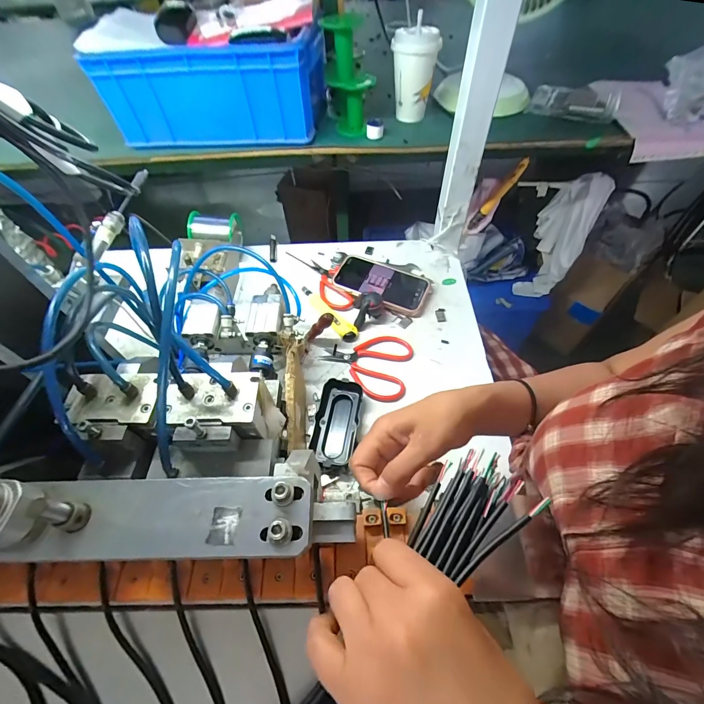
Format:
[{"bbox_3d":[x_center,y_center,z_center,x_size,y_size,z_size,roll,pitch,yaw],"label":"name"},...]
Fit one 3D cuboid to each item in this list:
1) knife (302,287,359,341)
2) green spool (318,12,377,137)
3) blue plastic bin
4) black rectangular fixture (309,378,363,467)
[{"bbox_3d":[-0.039,-0.068,0.545,0.026,0.013,0.139,-32,59,-19],"label":"knife"},{"bbox_3d":[-0.006,-0.457,0.571,0.081,0.149,0.086,-1,55,1],"label":"green spool"},{"bbox_3d":[-0.220,-0.441,0.566,0.341,0.125,0.167,1,55,3],"label":"blue plastic bin"},{"bbox_3d":[-0.019,0.085,0.429,0.050,0.024,0.102,9,55,9],"label":"black rectangular fixture"}]

